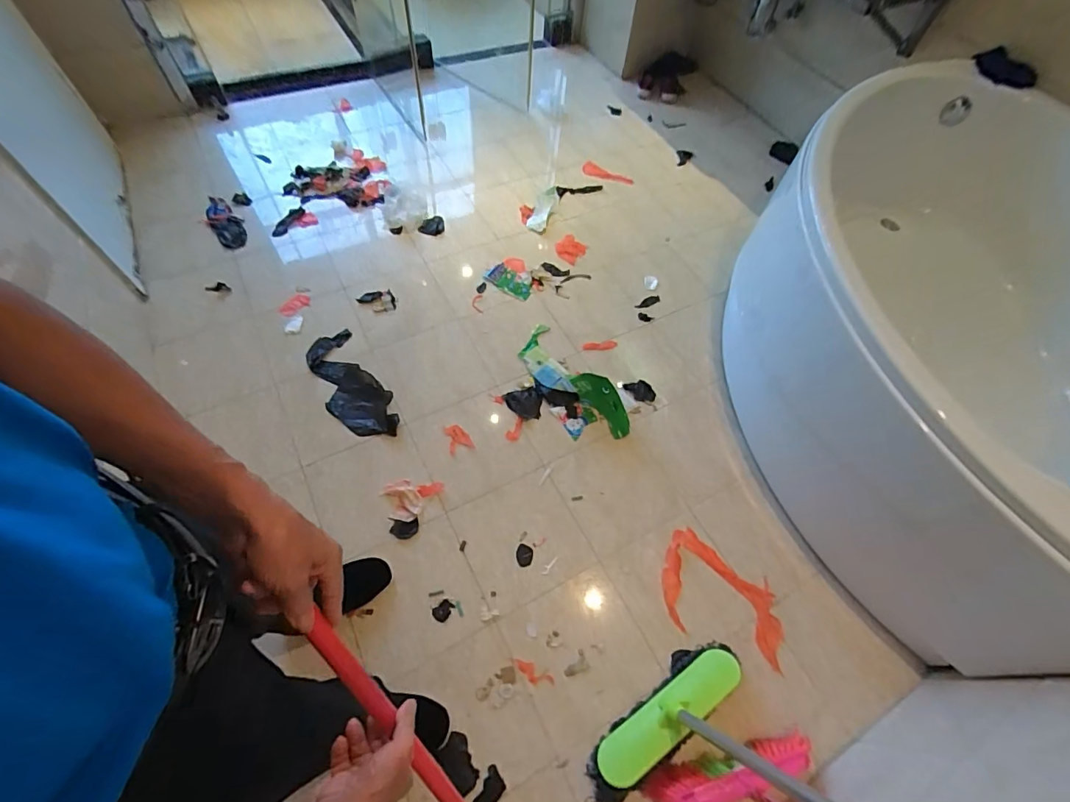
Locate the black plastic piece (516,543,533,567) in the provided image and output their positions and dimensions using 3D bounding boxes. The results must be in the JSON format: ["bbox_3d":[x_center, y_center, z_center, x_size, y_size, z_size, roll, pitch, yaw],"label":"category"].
[{"bbox_3d":[-0.027,0.411,1.227,0.044,0.005,0.058,0,59,-4],"label":"black plastic piece"}]

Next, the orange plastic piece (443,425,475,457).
[{"bbox_3d":[-0.227,0.111,1.372,0.072,0.006,0.094,-16,61,-13],"label":"orange plastic piece"}]

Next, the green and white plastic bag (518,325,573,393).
[{"bbox_3d":[0.021,-0.131,1.438,0.122,0.019,0.267,-13,61,-11],"label":"green and white plastic bag"}]

